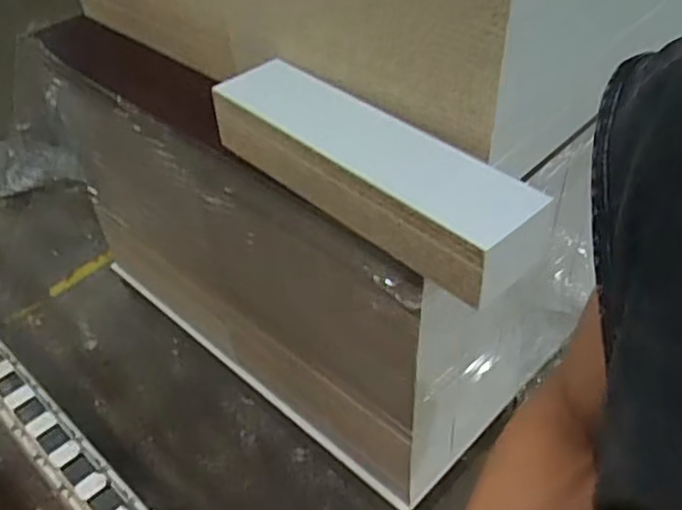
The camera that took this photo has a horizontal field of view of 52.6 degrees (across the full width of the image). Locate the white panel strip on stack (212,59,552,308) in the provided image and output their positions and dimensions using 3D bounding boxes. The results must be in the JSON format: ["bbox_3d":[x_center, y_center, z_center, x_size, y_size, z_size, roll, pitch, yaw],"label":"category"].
[{"bbox_3d":[0.037,-0.135,1.025,0.549,0.122,0.151,33,54,32],"label":"white panel strip on stack"}]

